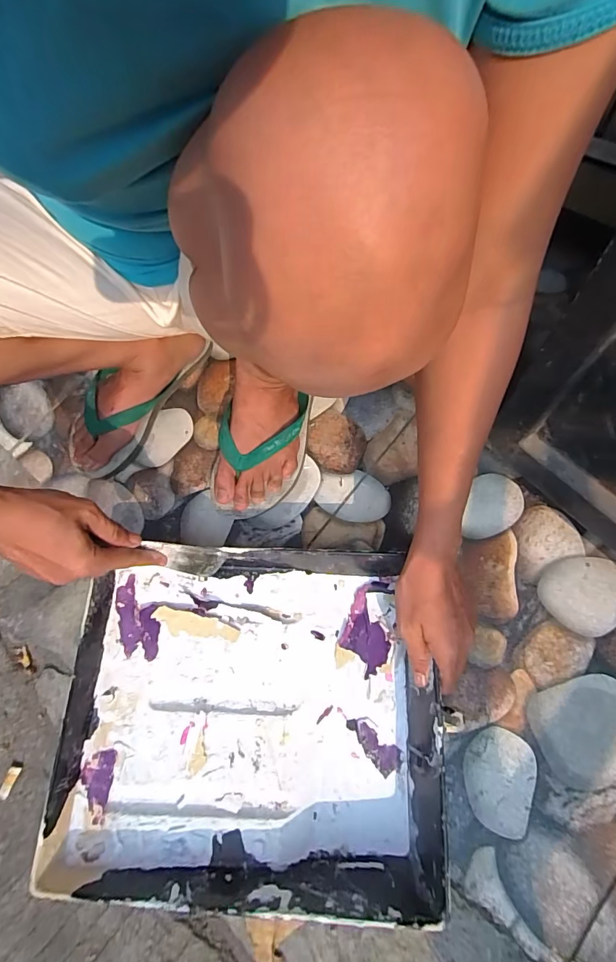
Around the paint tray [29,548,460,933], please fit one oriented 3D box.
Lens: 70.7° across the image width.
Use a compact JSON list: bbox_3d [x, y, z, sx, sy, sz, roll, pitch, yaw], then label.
[{"bbox_3d":[-0.057,0.216,0.410,0.330,0.086,0.285,1,63,-2],"label":"paint tray"}]

